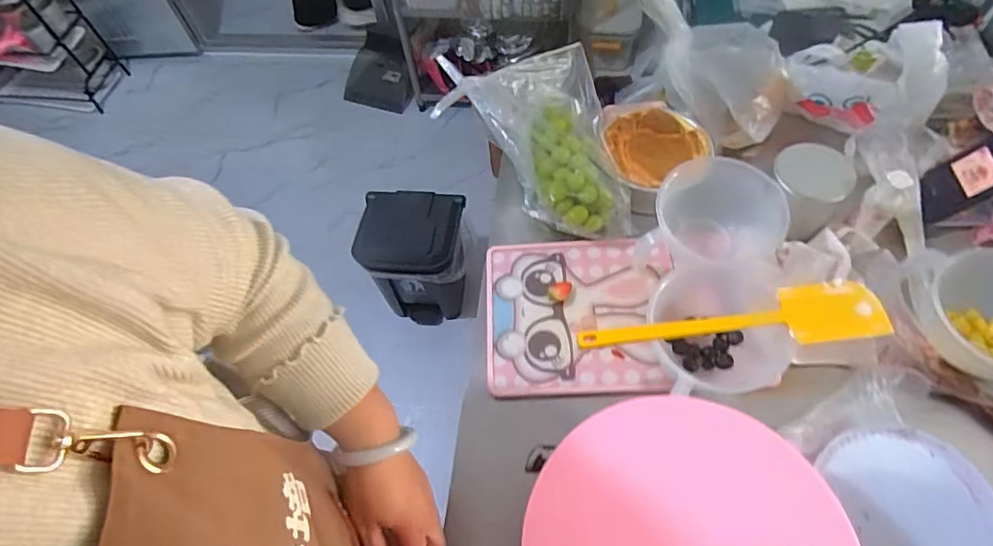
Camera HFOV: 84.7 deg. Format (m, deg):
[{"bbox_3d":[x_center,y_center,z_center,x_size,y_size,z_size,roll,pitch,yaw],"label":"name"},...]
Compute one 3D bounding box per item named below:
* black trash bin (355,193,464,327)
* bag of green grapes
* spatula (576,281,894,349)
[{"bbox_3d":[-0.206,-0.032,1.479,0.251,0.338,0.241,-1,60,4],"label":"black trash bin"},{"bbox_3d":[0.050,-0.177,0.773,0.226,0.131,0.266,-14,60,-4],"label":"bag of green grapes"},{"bbox_3d":[0.257,0.054,0.597,0.328,0.010,0.066,-7,59,0],"label":"spatula"}]

